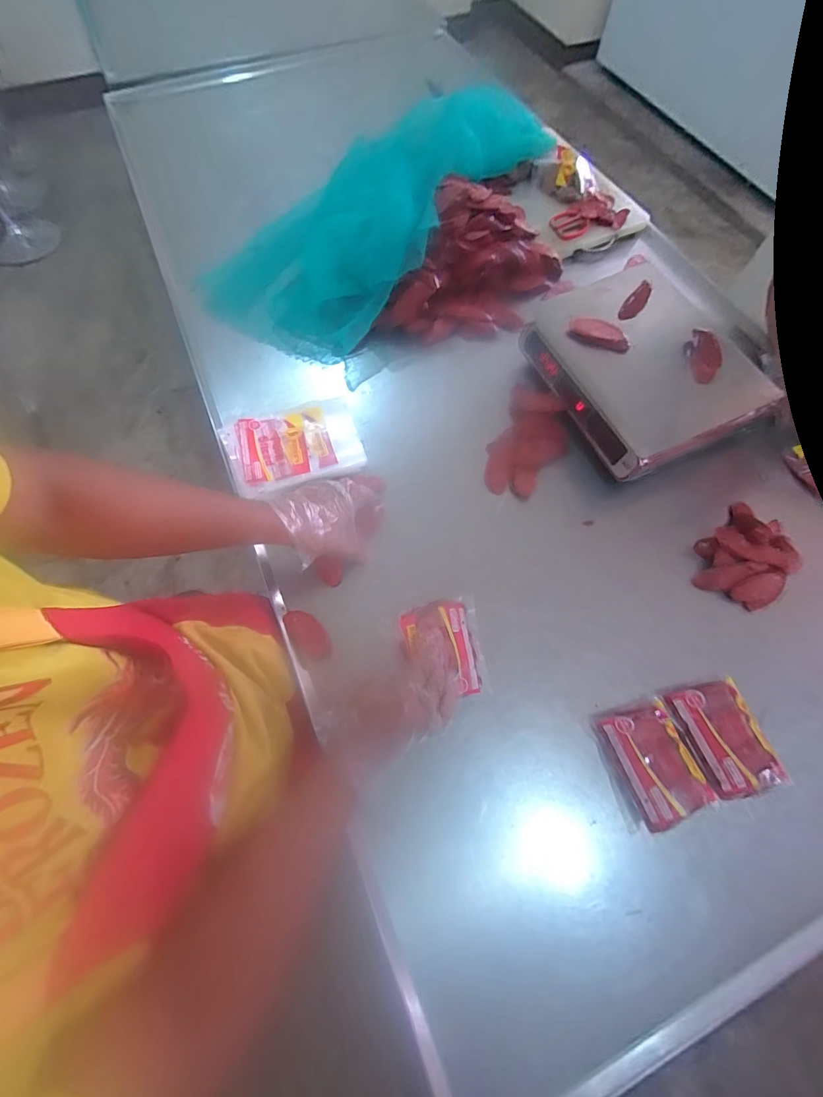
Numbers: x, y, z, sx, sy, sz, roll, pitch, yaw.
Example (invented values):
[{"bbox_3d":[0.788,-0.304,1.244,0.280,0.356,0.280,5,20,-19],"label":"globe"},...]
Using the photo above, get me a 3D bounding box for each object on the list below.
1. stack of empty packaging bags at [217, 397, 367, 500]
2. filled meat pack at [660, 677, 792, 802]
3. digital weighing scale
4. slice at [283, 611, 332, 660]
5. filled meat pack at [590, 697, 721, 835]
[{"bbox_3d":[-0.205,-0.180,0.726,0.224,0.021,0.161,-17,69,-7],"label":"stack of empty packaging bags"},{"bbox_3d":[0.411,0.247,0.540,0.098,0.034,0.133,-15,69,-7],"label":"filled meat pack"},{"bbox_3d":[0.381,-0.309,0.720,0.245,0.120,0.343,-23,70,-10],"label":"digital weighing scale"},{"bbox_3d":[-0.156,0.129,0.620,0.045,0.011,0.085,-41,74,-15],"label":"slice"},{"bbox_3d":[0.312,0.275,0.532,0.103,0.046,0.136,-15,69,-7],"label":"filled meat pack"}]

